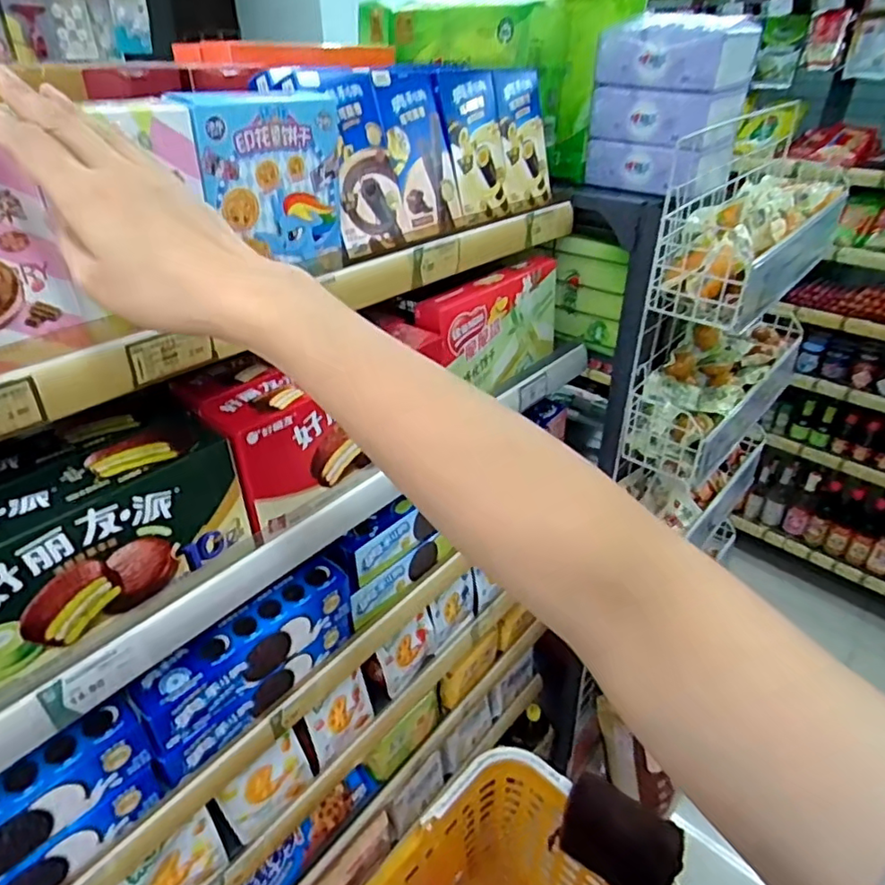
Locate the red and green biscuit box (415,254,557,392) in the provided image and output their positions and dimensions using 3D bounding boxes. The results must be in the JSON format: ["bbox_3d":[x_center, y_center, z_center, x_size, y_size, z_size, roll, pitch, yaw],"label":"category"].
[{"bbox_3d":[0.060,-0.136,0.709,0.051,0.122,0.234,25,40,34],"label":"red and green biscuit box"}]

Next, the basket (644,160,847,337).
[{"bbox_3d":[0.363,-0.246,0.698,0.288,0.107,0.117,-39,47,-22],"label":"basket"}]

